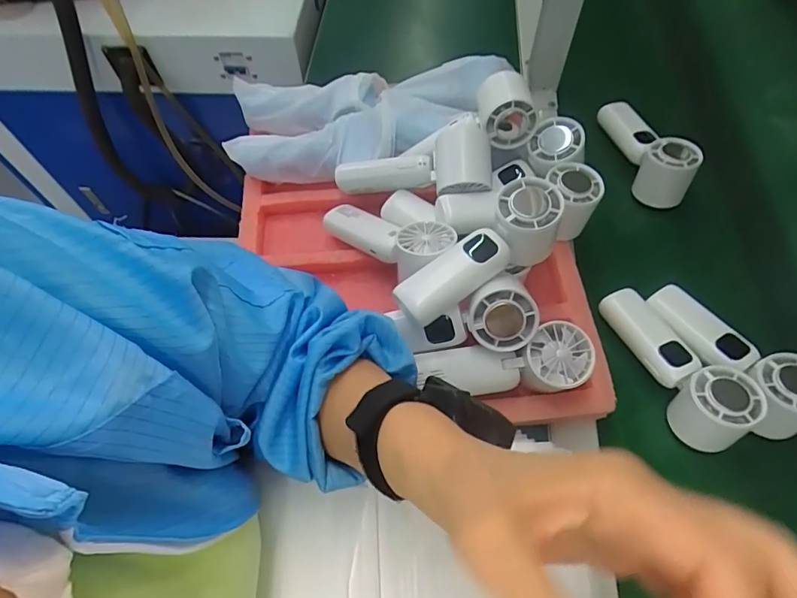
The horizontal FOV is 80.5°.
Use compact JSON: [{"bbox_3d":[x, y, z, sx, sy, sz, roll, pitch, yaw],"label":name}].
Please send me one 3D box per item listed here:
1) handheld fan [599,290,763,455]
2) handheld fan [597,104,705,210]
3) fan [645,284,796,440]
[{"bbox_3d":[0.247,0.061,0.425,0.061,0.052,0.154,-18,48,-7],"label":"handheld fan"},{"bbox_3d":[0.284,-0.180,0.547,0.061,0.056,0.155,-7,60,-1],"label":"handheld fan"},{"bbox_3d":[0.295,0.047,0.419,0.055,0.052,0.153,-28,62,-12],"label":"fan"}]

